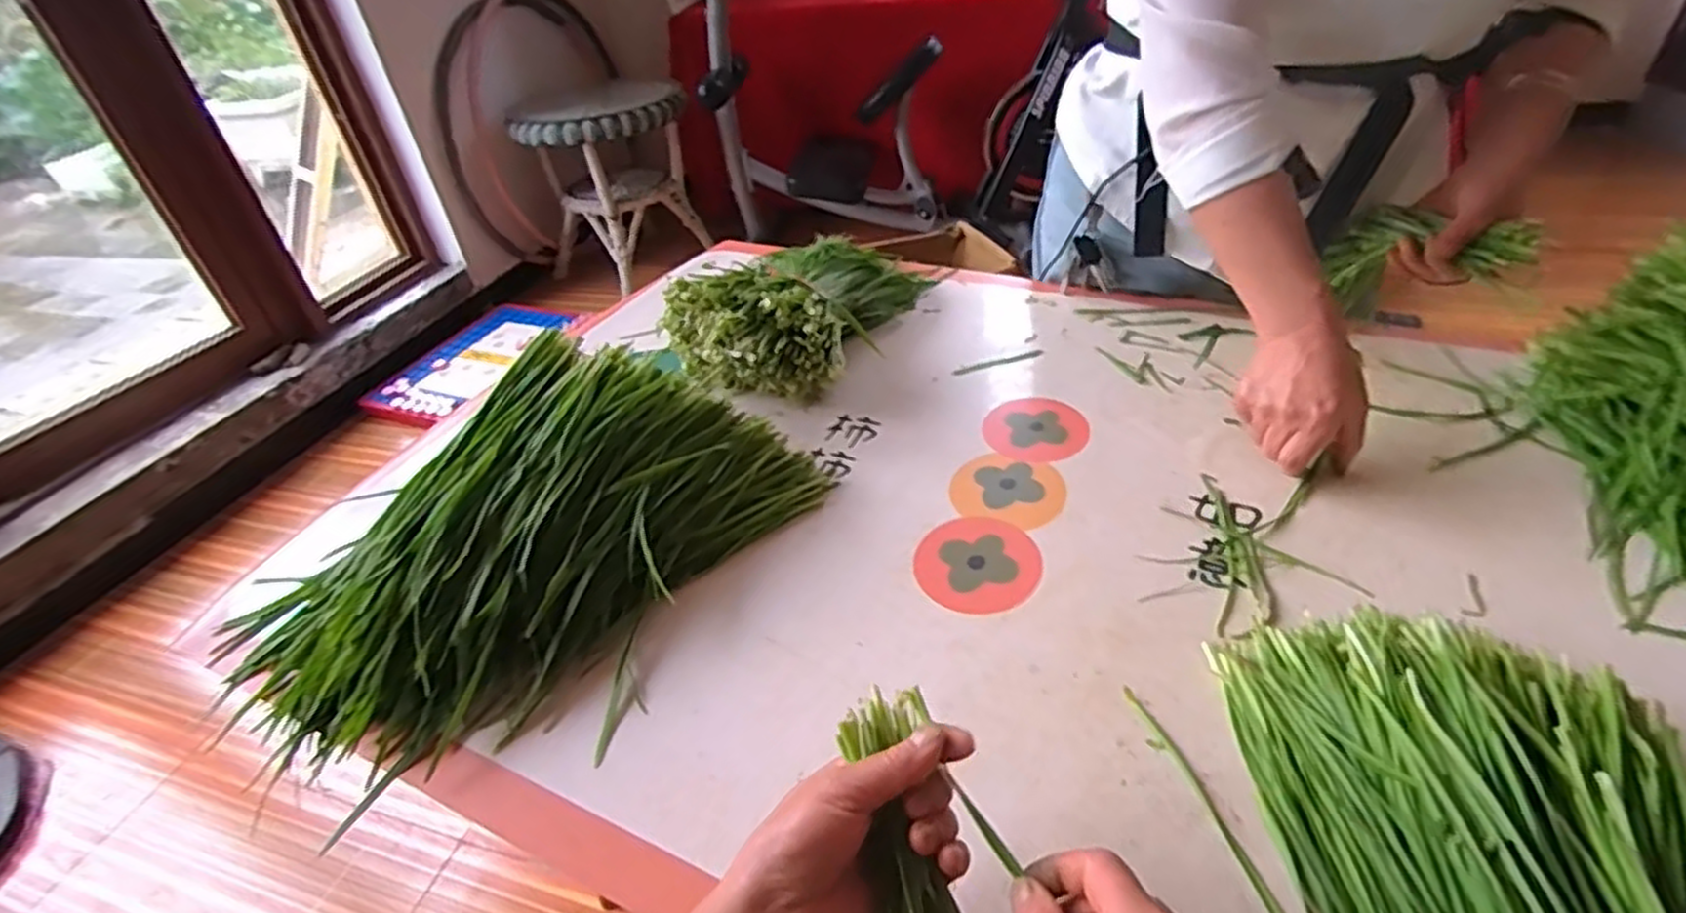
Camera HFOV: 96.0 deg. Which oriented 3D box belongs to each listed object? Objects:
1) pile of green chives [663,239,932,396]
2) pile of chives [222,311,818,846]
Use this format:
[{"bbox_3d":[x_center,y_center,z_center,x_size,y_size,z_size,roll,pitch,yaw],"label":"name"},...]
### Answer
[{"bbox_3d":[-0.018,-0.159,0.845,0.160,0.115,0.337,19,30,28],"label":"pile of green chives"},{"bbox_3d":[-0.238,0.048,0.578,0.282,0.131,0.395,25,48,33],"label":"pile of chives"}]

